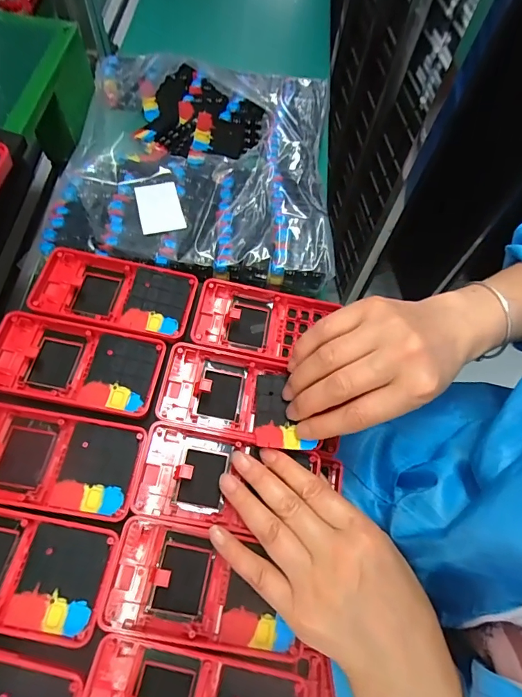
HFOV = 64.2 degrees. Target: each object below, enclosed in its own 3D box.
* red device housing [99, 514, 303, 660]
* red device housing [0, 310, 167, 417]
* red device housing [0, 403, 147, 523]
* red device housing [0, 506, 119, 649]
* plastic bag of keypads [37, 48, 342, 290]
[{"bbox_3d":[-0.034,0.145,0.257,0.115,0.024,0.061,9,65,5],"label":"red device housing"},{"bbox_3d":[-0.139,0.010,0.308,0.124,0.015,0.062,11,64,0],"label":"red device housing"},{"bbox_3d":[-0.144,0.073,0.277,0.122,0.015,0.061,10,64,0],"label":"red device housing"},{"bbox_3d":[-0.155,0.131,0.249,0.124,0.016,0.062,11,64,0],"label":"red device housing"},{"bbox_3d":[-0.067,-0.211,0.466,0.278,0.049,0.311,4,65,-3],"label":"plastic bag of keypads"}]

